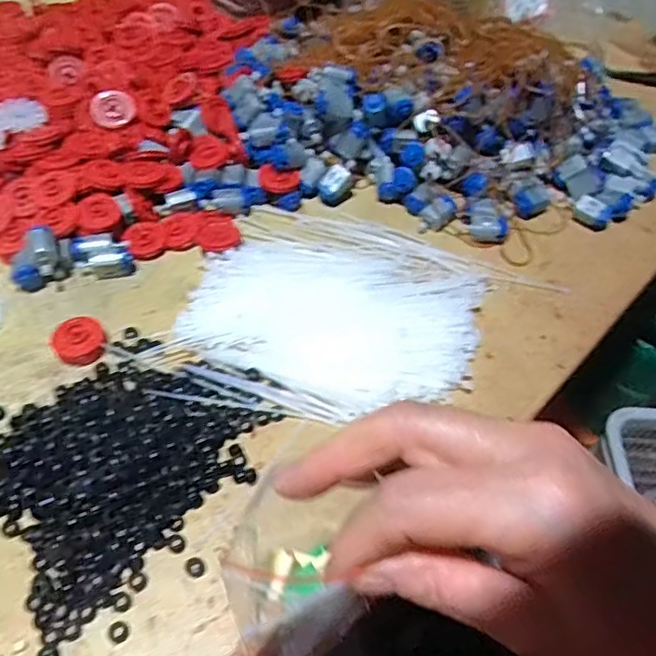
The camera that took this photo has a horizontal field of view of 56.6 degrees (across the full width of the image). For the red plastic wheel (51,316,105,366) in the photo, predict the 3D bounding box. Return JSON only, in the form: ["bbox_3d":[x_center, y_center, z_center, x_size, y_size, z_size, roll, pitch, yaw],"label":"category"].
[{"bbox_3d":[-0.159,0.009,0.389,0.031,0.012,0.028,-15,59,-15],"label":"red plastic wheel"}]

